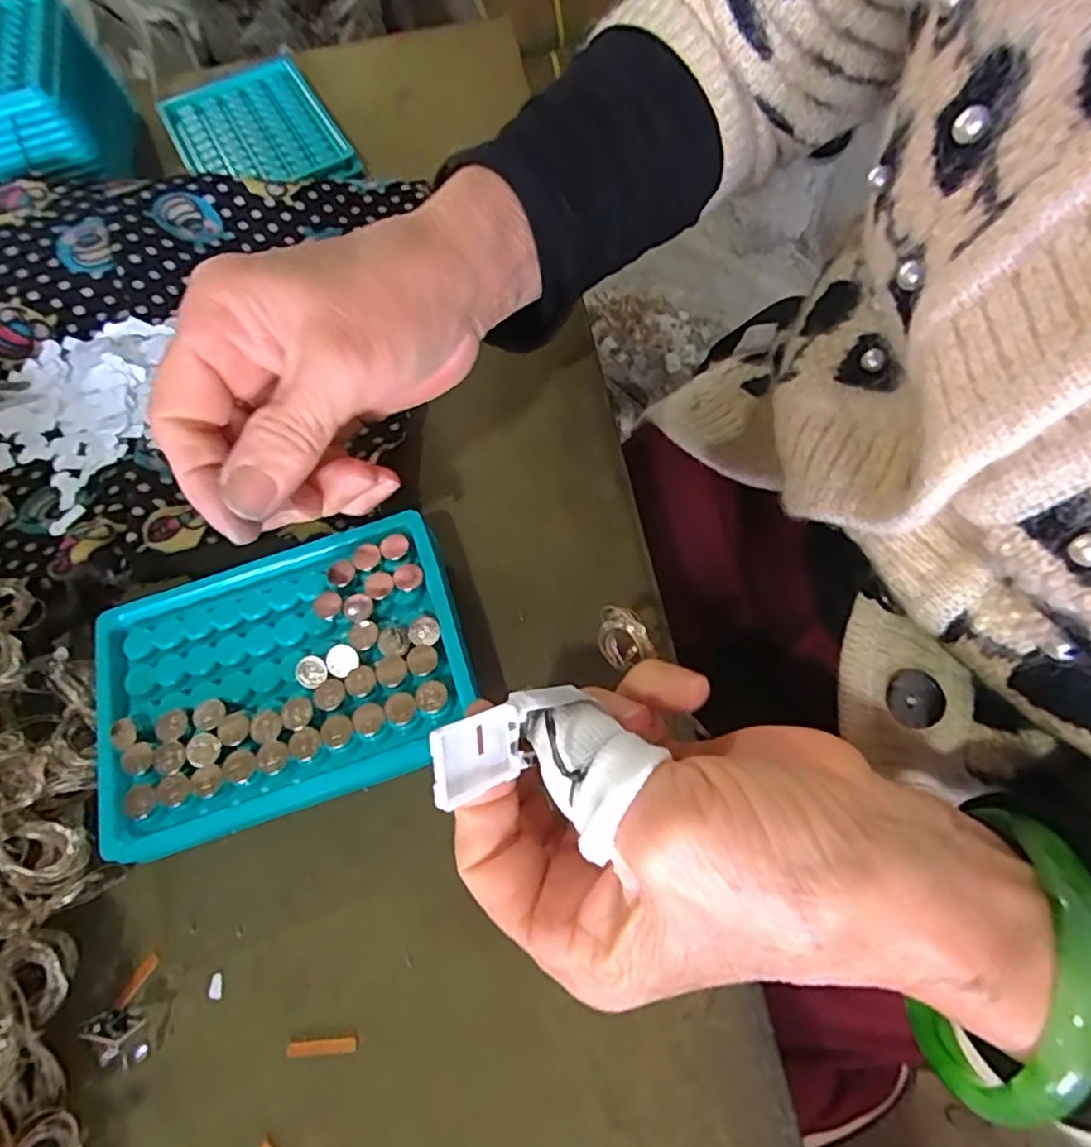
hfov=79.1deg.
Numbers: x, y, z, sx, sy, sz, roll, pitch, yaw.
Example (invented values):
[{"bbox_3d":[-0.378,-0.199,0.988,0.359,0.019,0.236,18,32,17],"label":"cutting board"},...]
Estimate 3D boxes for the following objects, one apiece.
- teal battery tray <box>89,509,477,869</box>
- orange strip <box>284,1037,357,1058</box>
[{"bbox_3d":[-0.099,0.039,0.250,0.133,0.025,0.097,-18,62,-4],"label":"teal battery tray"},{"bbox_3d":[-0.071,0.149,0.208,0.022,0.004,0.004,-5,62,3],"label":"orange strip"}]

